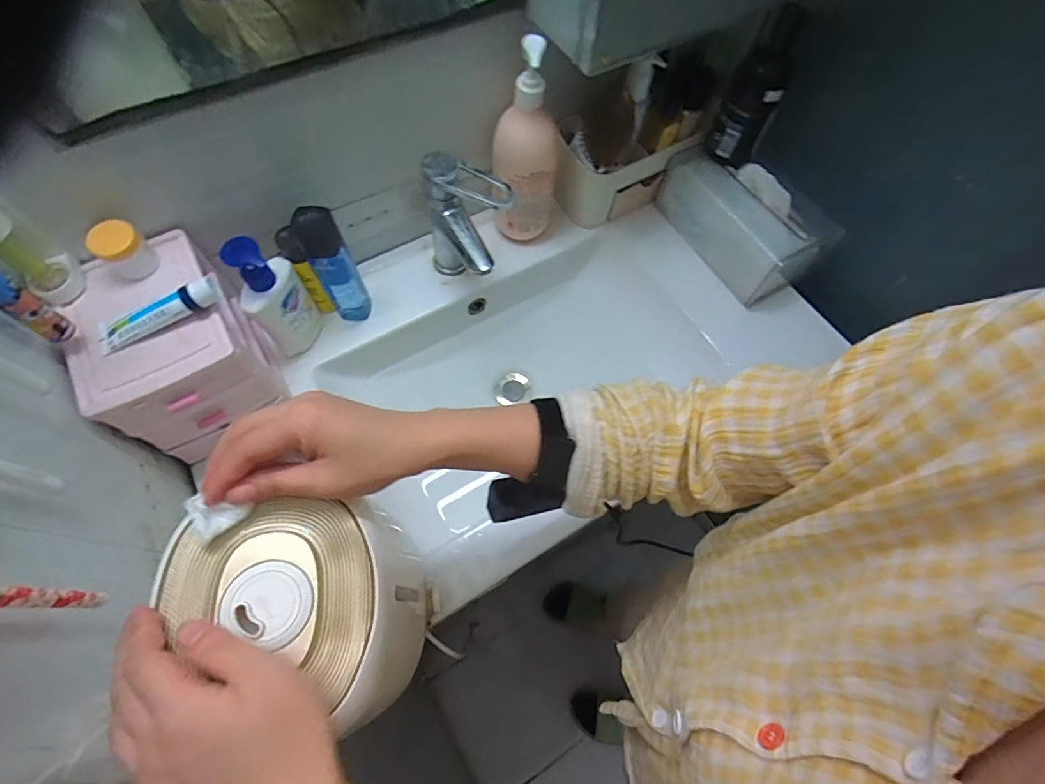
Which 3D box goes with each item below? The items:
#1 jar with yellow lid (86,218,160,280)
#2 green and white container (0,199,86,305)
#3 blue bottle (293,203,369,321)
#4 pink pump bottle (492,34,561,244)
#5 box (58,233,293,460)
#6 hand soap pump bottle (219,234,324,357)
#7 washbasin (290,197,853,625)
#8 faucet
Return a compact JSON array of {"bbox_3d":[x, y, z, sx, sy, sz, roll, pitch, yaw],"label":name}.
[{"bbox_3d":[-0.377,-0.133,0.458,0.035,0.050,0.039,41,70,15],"label":"jar with yellow lid"},{"bbox_3d":[-0.431,-0.123,0.412,0.041,0.111,0.040,1,65,-2],"label":"green and white container"},{"bbox_3d":[-0.223,-0.147,0.574,0.045,0.173,0.042,1,65,-2],"label":"blue bottle"},{"bbox_3d":[0.006,-0.292,0.592,0.083,0.244,0.057,0,65,-2],"label":"pink pump bottle"},{"bbox_3d":[-0.359,-0.040,0.513,0.139,0.146,0.168,-29,70,-15],"label":"box"},{"bbox_3d":[-0.279,-0.104,0.552,0.069,0.178,0.046,-34,71,-16],"label":"hand soap pump bottle"},{"bbox_3d":[0.046,-0.047,0.709,0.639,0.178,0.411,-28,69,-14],"label":"washbasin"},{"bbox_3d":[-0.063,-0.187,0.593,0.067,0.176,0.123,-34,71,-16],"label":"faucet"}]

